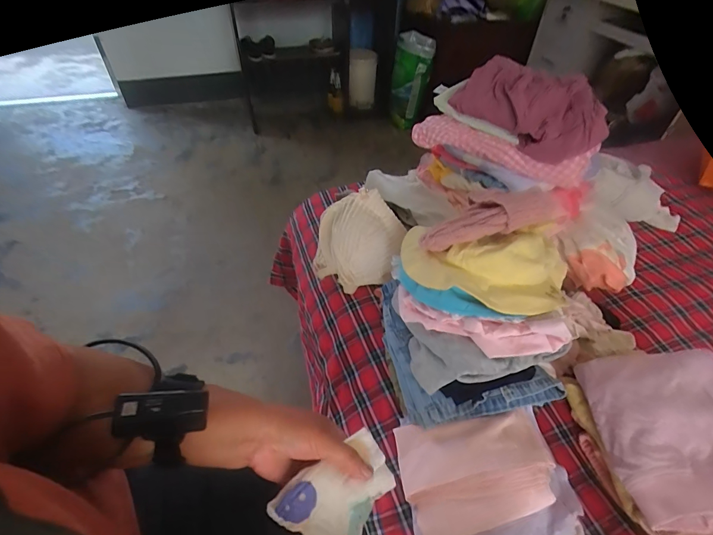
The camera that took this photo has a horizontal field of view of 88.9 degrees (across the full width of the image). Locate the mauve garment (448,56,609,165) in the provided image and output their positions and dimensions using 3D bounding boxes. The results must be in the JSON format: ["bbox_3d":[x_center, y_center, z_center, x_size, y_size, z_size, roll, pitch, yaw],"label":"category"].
[{"bbox_3d":[0.297,-0.270,0.628,0.116,0.095,0.241,-17,49,-17],"label":"mauve garment"}]

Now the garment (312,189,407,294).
[{"bbox_3d":[0.003,-0.046,0.634,0.151,0.102,0.136,11,47,9],"label":"garment"}]

